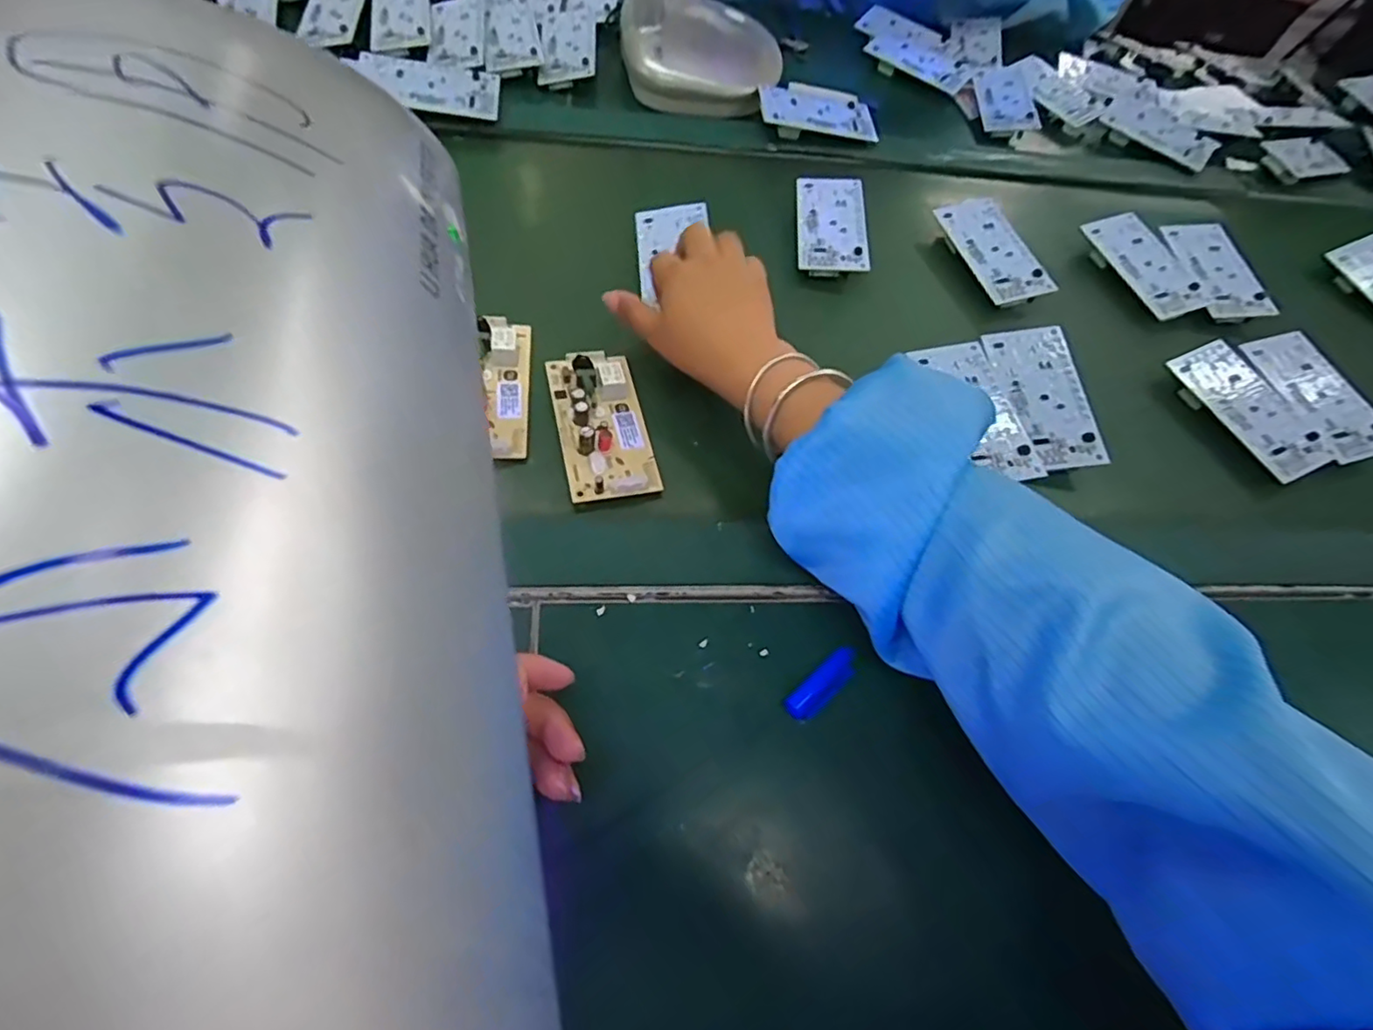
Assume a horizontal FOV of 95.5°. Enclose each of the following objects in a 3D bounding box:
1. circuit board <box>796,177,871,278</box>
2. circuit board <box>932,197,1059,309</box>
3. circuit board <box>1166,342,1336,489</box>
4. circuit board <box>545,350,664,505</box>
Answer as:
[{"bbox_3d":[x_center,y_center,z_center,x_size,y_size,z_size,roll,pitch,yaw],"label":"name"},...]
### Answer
[{"bbox_3d":[0.120,-0.241,0.517,0.054,0.021,0.113,4,56,3],"label":"circuit board"},{"bbox_3d":[0.256,-0.225,0.522,0.055,0.017,0.114,-14,57,-9],"label":"circuit board"},{"bbox_3d":[0.425,-0.081,0.469,0.066,0.010,0.116,-23,69,-11],"label":"circuit board"},{"bbox_3d":[-0.054,-0.060,0.397,0.055,0.022,0.111,-12,57,-8],"label":"circuit board"}]

